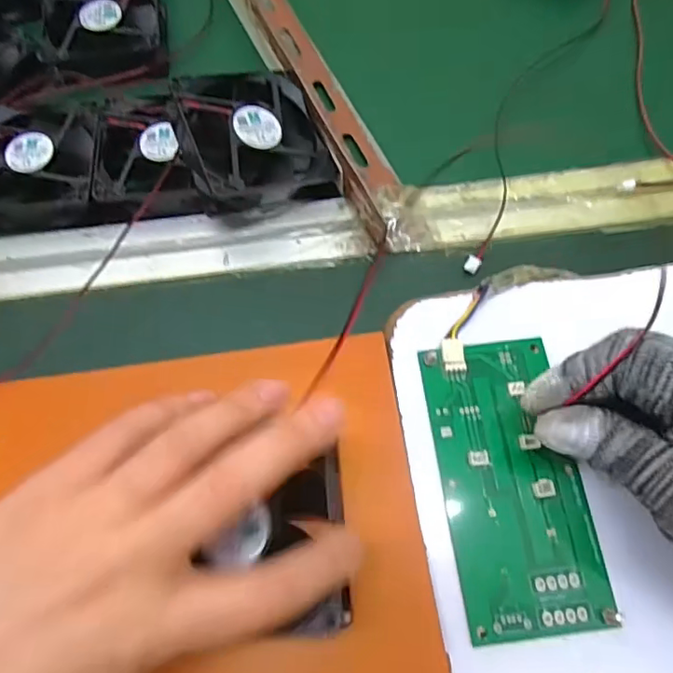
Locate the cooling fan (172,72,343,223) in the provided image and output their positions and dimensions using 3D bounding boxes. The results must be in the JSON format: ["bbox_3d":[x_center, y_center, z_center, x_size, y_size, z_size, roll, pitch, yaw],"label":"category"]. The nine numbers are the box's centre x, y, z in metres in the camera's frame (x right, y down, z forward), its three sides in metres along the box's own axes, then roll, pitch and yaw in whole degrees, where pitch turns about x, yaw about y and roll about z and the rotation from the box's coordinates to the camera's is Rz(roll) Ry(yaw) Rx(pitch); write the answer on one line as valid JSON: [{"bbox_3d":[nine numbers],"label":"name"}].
[{"bbox_3d":[-0.049,-0.116,0.333,0.086,0.032,0.082,-11,80,-27],"label":"cooling fan"}]

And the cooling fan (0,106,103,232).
[{"bbox_3d":[-0.186,-0.107,0.341,0.082,0.019,0.087,-11,62,-2],"label":"cooling fan"}]

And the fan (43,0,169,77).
[{"bbox_3d":[-0.162,-0.221,0.391,0.078,0.033,0.083,-8,62,0],"label":"fan"}]

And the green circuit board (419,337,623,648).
[{"bbox_3d":[0.081,0.066,0.261,0.065,0.008,0.133,-10,69,-1],"label":"green circuit board"}]

